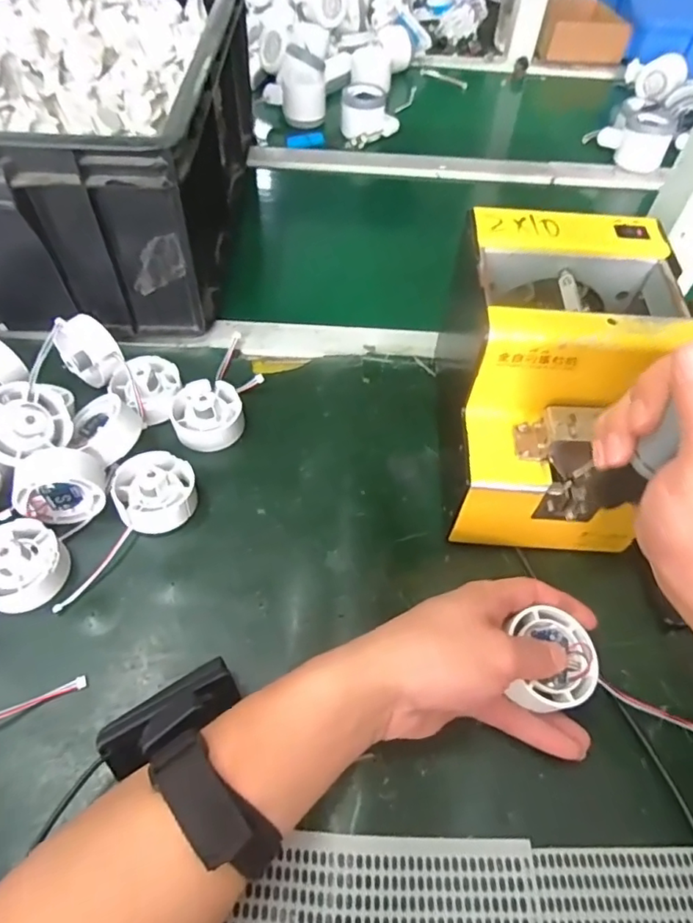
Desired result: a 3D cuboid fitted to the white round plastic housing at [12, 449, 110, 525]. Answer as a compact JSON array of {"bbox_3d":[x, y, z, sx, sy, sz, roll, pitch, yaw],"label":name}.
[{"bbox_3d":[-0.194,0.017,0.378,0.053,0.051,0.031,-11,55,-9],"label":"white round plastic housing"}]

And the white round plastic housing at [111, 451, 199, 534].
[{"bbox_3d":[-0.135,0.021,0.395,0.053,0.033,0.057,1,54,-1],"label":"white round plastic housing"}]

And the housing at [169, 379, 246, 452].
[{"bbox_3d":[-0.110,-0.037,0.439,0.054,0.031,0.059,1,54,-1],"label":"housing"}]

